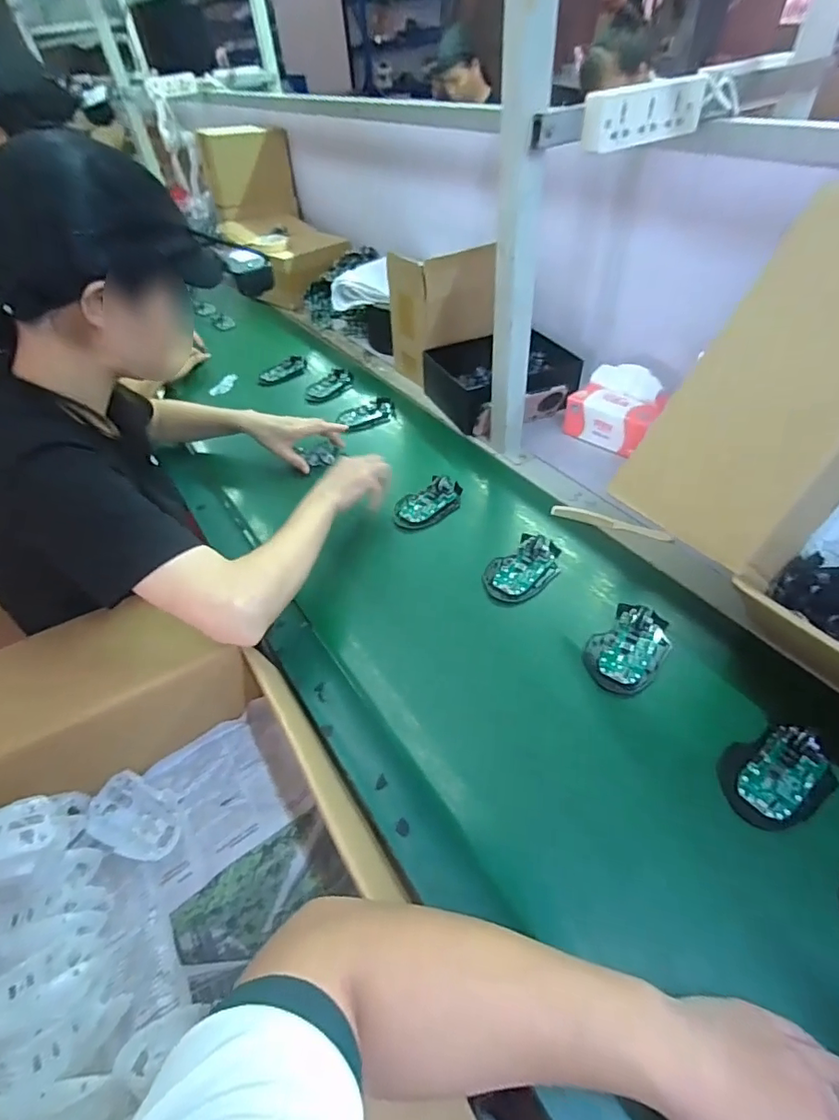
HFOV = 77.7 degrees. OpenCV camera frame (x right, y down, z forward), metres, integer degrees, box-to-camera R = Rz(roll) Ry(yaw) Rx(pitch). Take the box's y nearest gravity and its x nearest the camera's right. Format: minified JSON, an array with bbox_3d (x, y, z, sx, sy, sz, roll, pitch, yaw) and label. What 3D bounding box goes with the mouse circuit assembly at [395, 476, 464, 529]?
[{"bbox_3d":[0.015,-0.089,0.787,0.114,0.021,0.069,-29,51,-20],"label":"mouse circuit assembly"}]

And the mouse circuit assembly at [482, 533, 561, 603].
[{"bbox_3d":[0.137,0.006,0.676,0.120,0.019,0.077,-35,53,-24],"label":"mouse circuit assembly"}]

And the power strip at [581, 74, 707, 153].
[{"bbox_3d":[0.263,-0.518,0.604,0.172,0.054,0.027,-26,50,-17],"label":"power strip"}]

